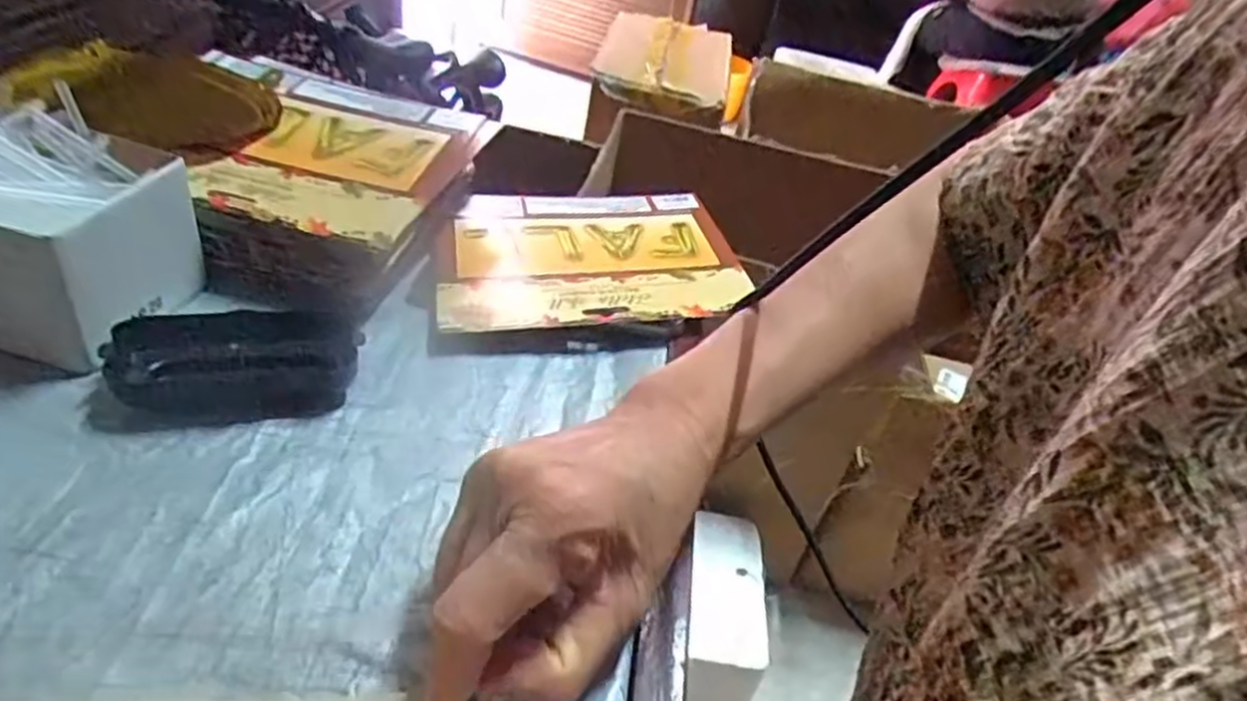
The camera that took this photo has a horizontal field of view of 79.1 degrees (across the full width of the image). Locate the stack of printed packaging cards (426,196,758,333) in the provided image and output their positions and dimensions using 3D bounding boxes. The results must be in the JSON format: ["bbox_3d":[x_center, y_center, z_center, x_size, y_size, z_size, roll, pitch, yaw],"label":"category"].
[{"bbox_3d":[-0.022,-0.063,0.499,0.185,0.017,0.154,-1,41,-9],"label":"stack of printed packaging cards"}]

